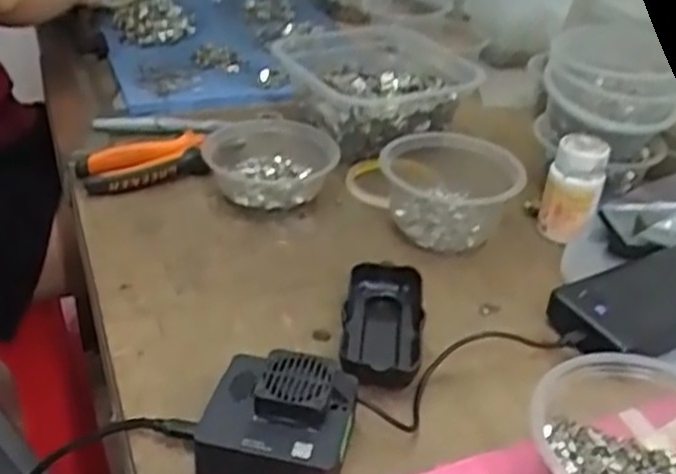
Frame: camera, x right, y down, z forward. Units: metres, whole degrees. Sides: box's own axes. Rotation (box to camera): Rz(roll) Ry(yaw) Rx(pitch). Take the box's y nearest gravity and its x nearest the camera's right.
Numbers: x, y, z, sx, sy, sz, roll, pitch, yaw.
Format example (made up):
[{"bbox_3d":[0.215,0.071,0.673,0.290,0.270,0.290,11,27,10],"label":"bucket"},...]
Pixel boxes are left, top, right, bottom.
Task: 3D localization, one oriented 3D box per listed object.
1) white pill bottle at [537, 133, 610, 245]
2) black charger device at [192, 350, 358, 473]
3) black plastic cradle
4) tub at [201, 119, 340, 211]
[{"bbox_3d":[0.195,-0.041,0.644,0.048,0.079,0.044,-21,42,-34],"label":"white pill bottle"},{"bbox_3d":[-0.034,0.101,0.433,0.079,0.042,0.071,12,34,10],"label":"black charger device"},{"bbox_3d":[0.030,0.062,0.530,0.052,0.028,0.109,7,34,2],"label":"black plastic cradle"},{"bbox_3d":[-0.056,-0.068,0.686,0.118,0.039,0.115,4,34,-2],"label":"tub"}]

